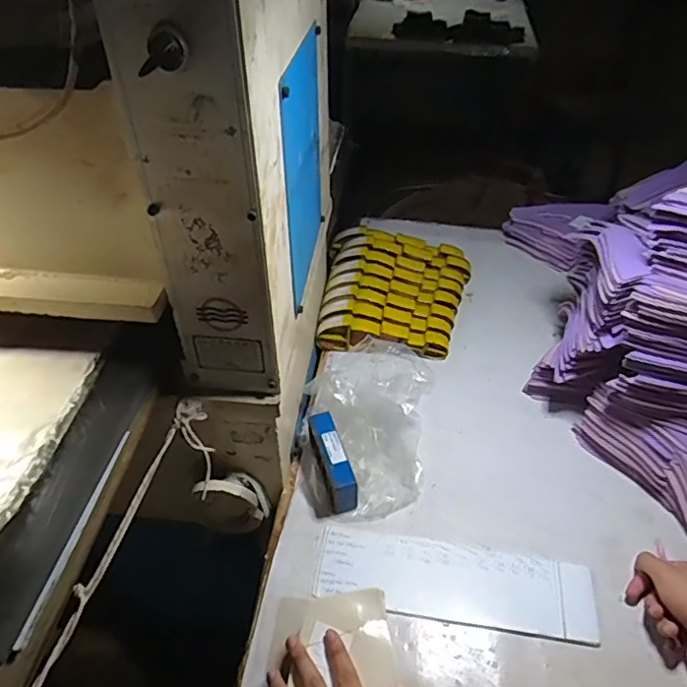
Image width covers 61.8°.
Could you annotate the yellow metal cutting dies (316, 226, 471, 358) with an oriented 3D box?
[{"bbox_3d":[0.098,-0.102,1.045,0.262,0.066,0.286,6,40,3],"label":"yellow metal cutting dies"}]

